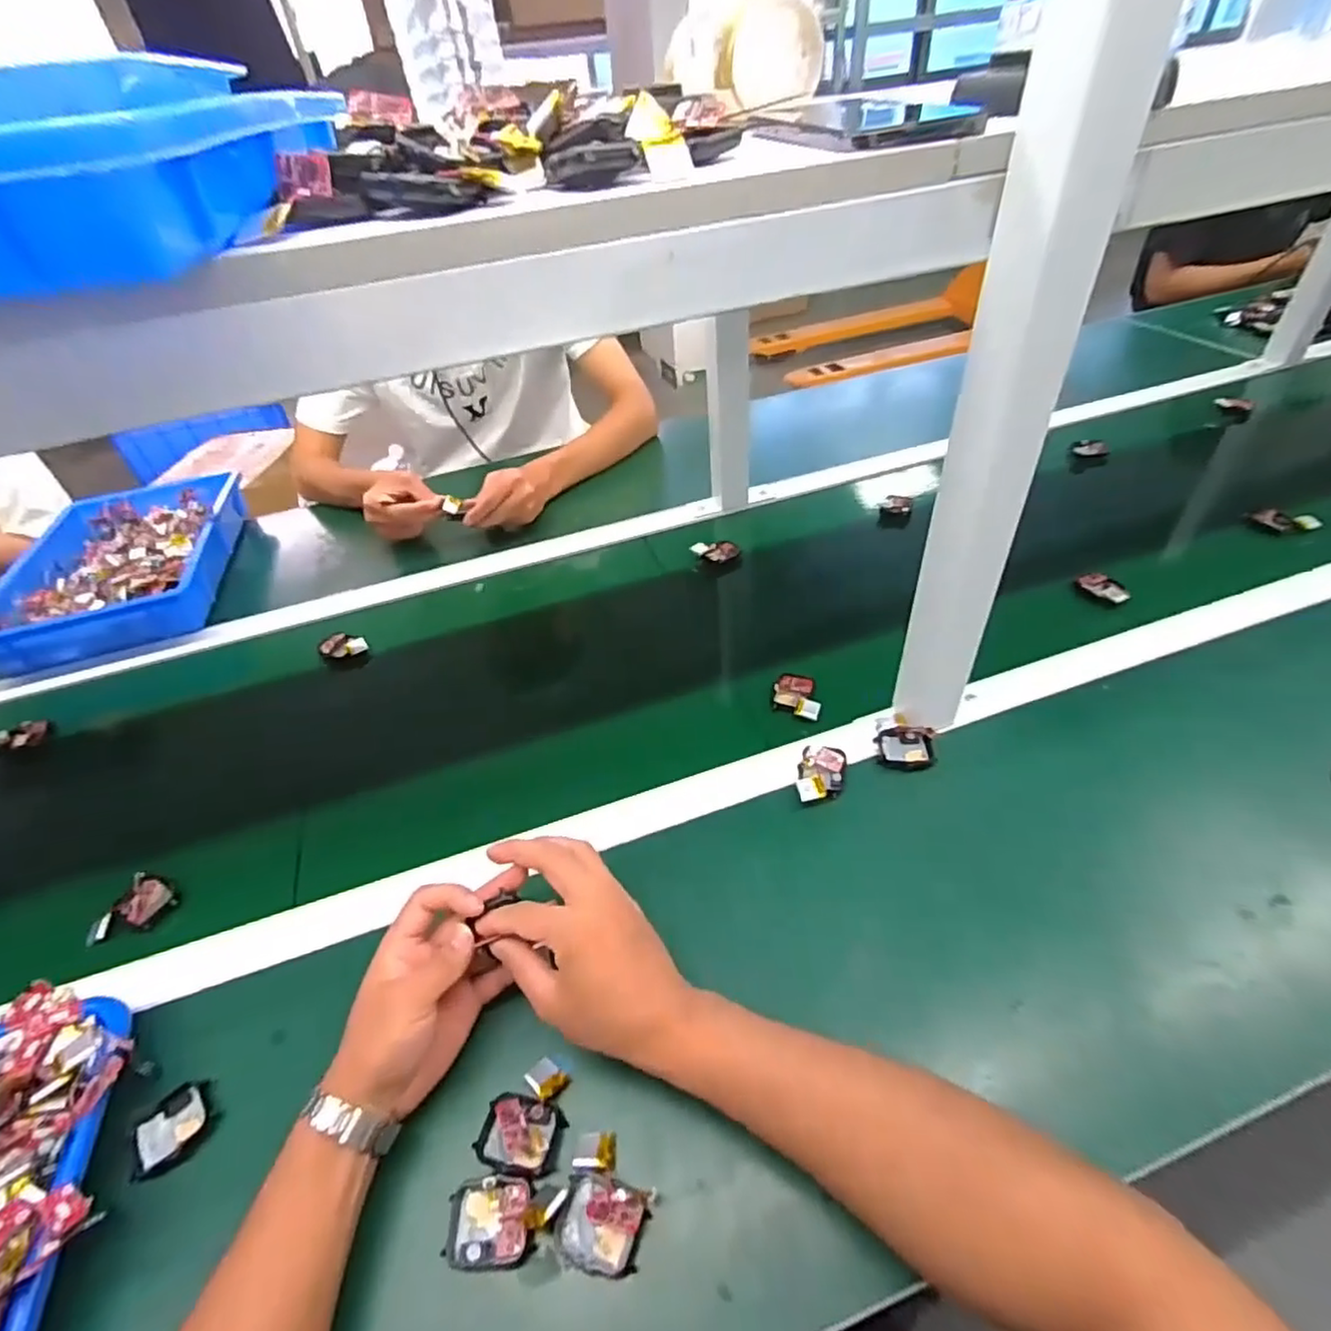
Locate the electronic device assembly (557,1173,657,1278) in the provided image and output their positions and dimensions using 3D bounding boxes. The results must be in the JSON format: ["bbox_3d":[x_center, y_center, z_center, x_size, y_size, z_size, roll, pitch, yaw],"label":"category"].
[{"bbox_3d":[-0.034,0.303,0.352,0.046,0.019,0.038,5,45,13],"label":"electronic device assembly"}]

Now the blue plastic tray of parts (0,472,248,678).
[{"bbox_3d":[-0.729,-0.147,0.882,0.258,0.054,0.373,-16,44,-9],"label":"blue plastic tray of parts"}]

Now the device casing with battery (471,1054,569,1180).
[{"bbox_3d":[-0.084,0.270,0.392,0.044,0.017,0.056,5,45,13],"label":"device casing with battery"}]

